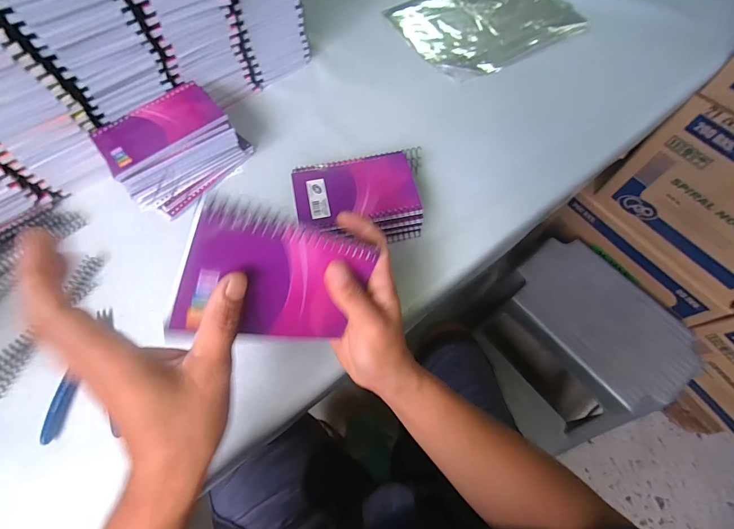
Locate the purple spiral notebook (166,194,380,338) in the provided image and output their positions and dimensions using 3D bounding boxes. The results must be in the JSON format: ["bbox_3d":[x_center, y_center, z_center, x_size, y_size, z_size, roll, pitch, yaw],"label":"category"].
[{"bbox_3d":[-0.054,0.011,0.233,0.006,0.123,0.079,27,99,49],"label":"purple spiral notebook"}]

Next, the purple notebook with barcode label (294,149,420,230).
[{"bbox_3d":[-0.014,-0.083,0.383,0.128,0.010,0.084,-11,67,-4],"label":"purple notebook with barcode label"}]

